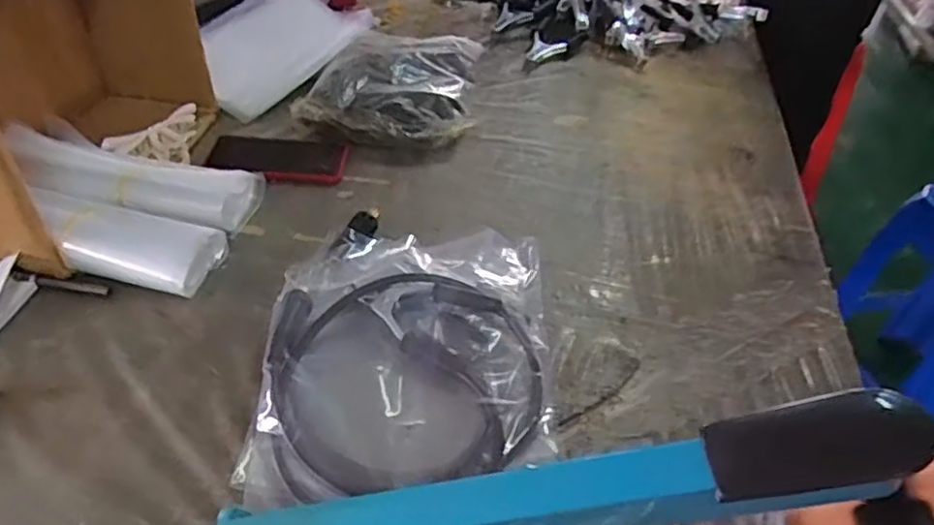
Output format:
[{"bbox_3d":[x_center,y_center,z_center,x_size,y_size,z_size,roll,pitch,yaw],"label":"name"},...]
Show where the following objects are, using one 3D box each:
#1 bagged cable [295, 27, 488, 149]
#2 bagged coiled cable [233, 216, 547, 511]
[{"bbox_3d":[-0.099,-0.256,0.948,0.226,0.073,0.264,8,41,5],"label":"bagged cable"},{"bbox_3d":[-0.052,0.062,0.612,0.241,0.046,0.309,1,41,-4],"label":"bagged coiled cable"}]

